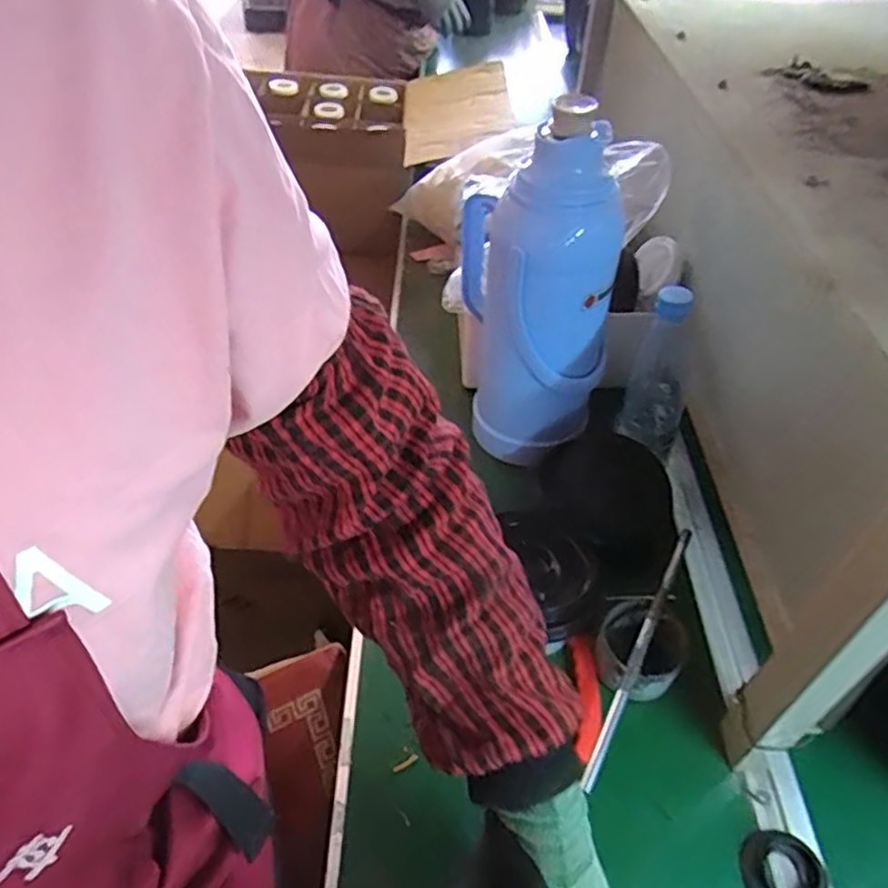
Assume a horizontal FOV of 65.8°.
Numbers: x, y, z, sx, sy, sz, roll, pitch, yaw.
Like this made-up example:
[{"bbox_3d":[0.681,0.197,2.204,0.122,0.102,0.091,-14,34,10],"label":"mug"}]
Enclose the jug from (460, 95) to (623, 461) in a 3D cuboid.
[{"bbox_3d":[0.098,-0.155,0.720,0.124,0.347,0.161,-11,47,-14],"label":"jug"}]

